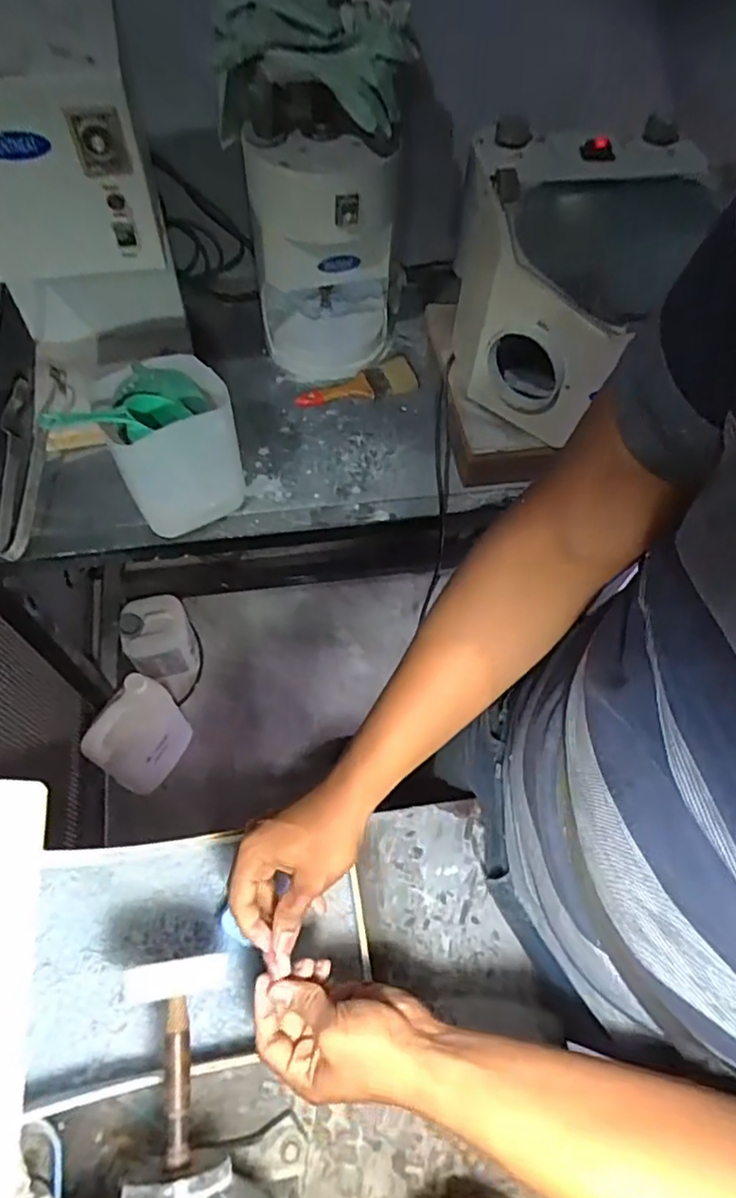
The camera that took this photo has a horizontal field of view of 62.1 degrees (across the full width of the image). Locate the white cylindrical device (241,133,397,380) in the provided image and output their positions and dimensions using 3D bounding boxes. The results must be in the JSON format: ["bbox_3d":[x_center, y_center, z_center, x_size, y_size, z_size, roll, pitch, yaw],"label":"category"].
[{"bbox_3d":[-0.065,-0.519,0.927,0.197,0.330,0.176,1,60,-3],"label":"white cylindrical device"}]

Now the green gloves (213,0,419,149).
[{"bbox_3d":[-0.074,-0.644,0.750,0.245,0.143,0.136,4,60,-2],"label":"green gloves"}]

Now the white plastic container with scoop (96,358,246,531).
[{"bbox_3d":[-0.271,-0.193,0.796,0.185,0.162,0.146,-36,68,-22],"label":"white plastic container with scoop"}]

